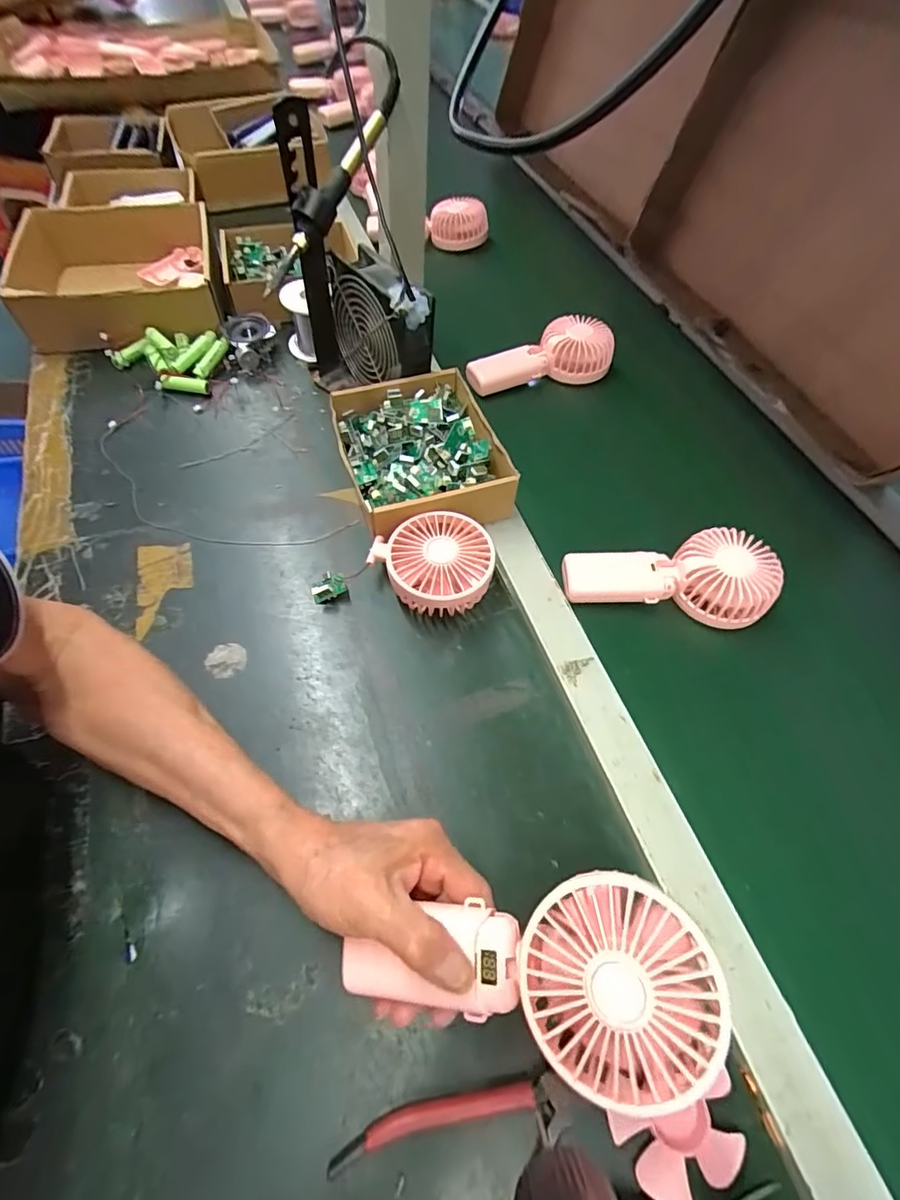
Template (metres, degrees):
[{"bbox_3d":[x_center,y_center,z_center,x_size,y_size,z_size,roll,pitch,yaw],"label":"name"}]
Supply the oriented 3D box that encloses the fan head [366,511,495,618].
[{"bbox_3d":[-0.012,-0.028,0.442,0.090,0.050,0.086,2,57,-3],"label":"fan head"}]

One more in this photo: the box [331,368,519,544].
[{"bbox_3d":[-0.030,-0.143,0.509,0.142,0.059,0.174,-13,60,-12],"label":"box"}]

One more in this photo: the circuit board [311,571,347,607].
[{"bbox_3d":[-0.105,-0.011,0.446,0.029,0.018,0.022,-29,64,-20],"label":"circuit board"}]

